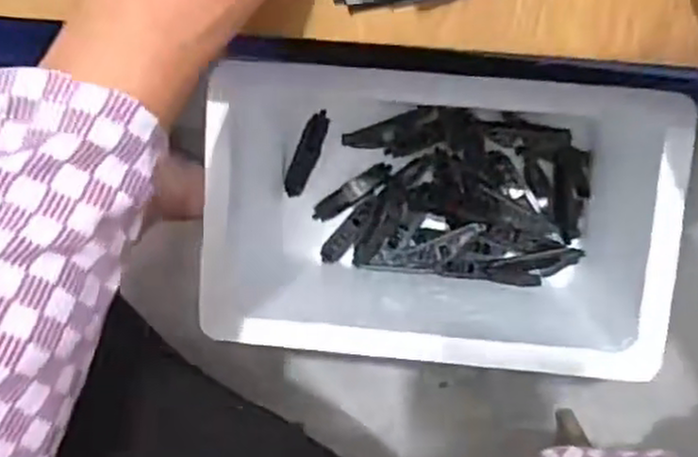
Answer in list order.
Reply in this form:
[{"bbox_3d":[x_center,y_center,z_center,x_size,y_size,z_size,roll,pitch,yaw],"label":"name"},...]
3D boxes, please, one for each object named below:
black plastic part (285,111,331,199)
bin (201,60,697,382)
[{"bbox_3d":[-0.038,-0.066,0.668,0.021,0.014,0.080,26,99,1],"label":"black plastic part"},{"bbox_3d":[0.072,-0.024,0.601,0.317,0.241,0.196,3,98,4],"label":"bin"}]

